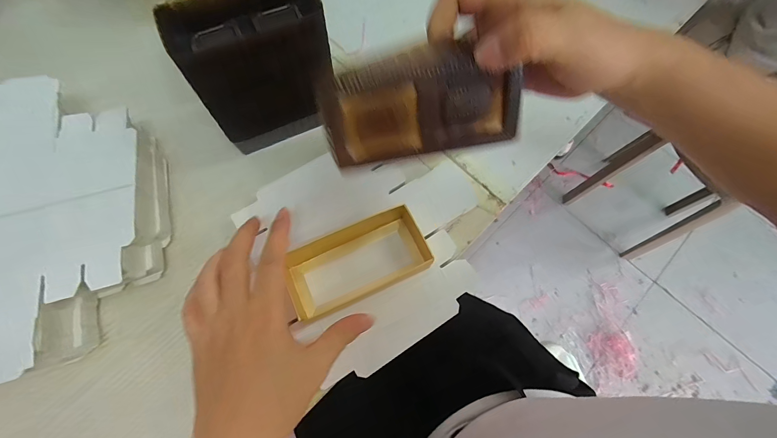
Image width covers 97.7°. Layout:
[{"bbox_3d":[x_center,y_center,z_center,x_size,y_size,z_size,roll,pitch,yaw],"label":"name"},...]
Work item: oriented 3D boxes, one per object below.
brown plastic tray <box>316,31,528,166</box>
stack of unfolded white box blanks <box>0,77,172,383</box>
[{"bbox_3d":[0.018,-0.063,0.188,0.107,0.056,0.010,-13,28,-4],"label":"brown plastic tray"},{"bbox_3d":[-0.301,-0.001,0.293,0.189,0.055,0.256,-14,71,-7],"label":"stack of unfolded white box blanks"}]

